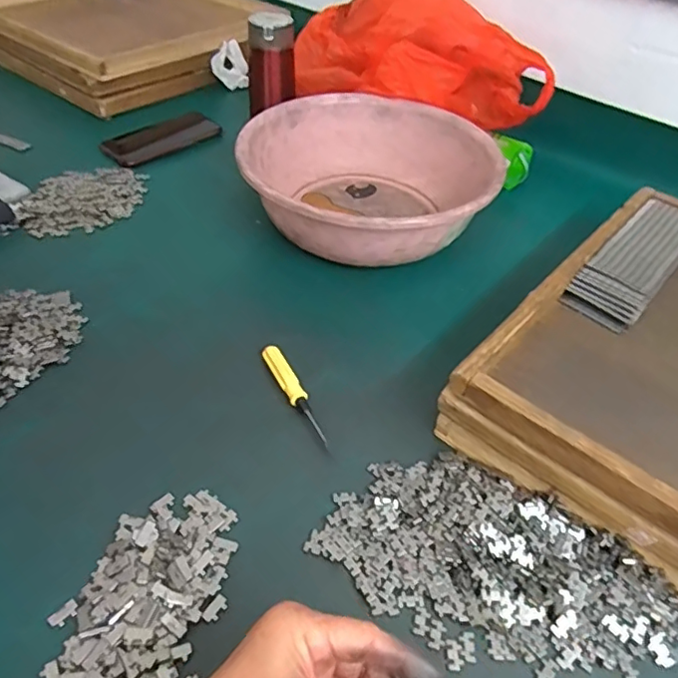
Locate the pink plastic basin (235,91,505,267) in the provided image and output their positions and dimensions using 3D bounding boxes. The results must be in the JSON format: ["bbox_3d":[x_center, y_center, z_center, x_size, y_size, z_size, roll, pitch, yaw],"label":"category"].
[{"bbox_3d":[0.034,-0.189,0.700,0.284,0.092,0.289,3,44,-3],"label":"pink plastic basin"}]

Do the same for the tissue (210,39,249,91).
[{"bbox_3d":[-0.182,-0.459,0.986,0.064,0.064,0.047,-4,44,-11],"label":"tissue"}]

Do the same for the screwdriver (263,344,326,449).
[{"bbox_3d":[-0.038,0.047,0.514,0.017,0.016,0.110,-19,49,-23],"label":"screwdriver"}]

